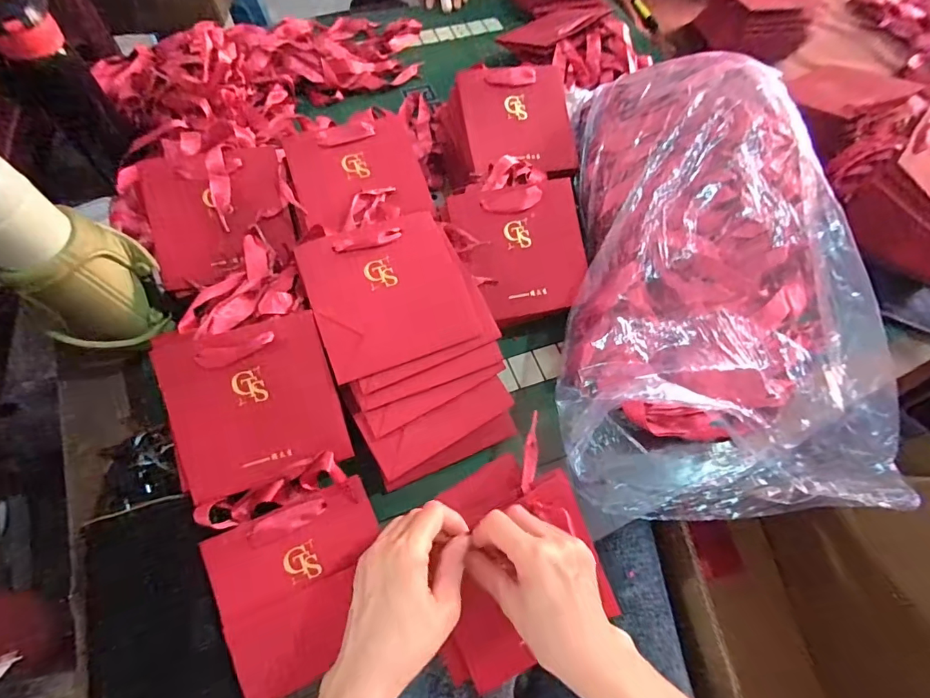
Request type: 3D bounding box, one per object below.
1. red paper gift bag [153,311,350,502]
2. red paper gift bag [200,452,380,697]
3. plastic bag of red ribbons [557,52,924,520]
[{"bbox_3d":[-0.187,0.048,0.402,0.140,0.009,0.141,-14,96,-8],"label":"red paper gift bag"},{"bbox_3d":[-0.137,0.192,0.387,0.135,0.024,0.166,-17,86,-23],"label":"red paper gift bag"},{"bbox_3d":[0.245,-0.107,0.498,0.308,0.160,0.521,-1,61,-3],"label":"plastic bag of red ribbons"}]

